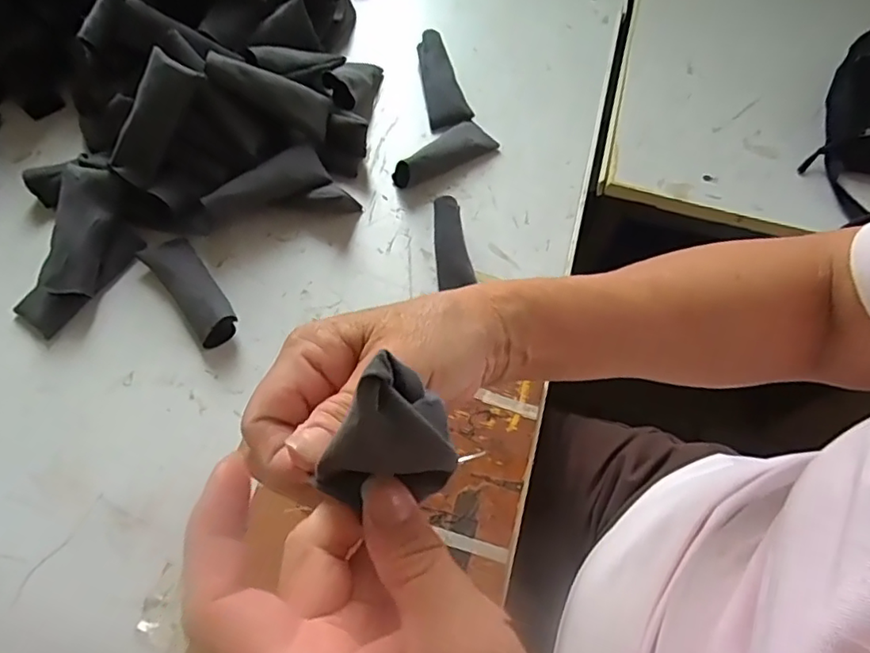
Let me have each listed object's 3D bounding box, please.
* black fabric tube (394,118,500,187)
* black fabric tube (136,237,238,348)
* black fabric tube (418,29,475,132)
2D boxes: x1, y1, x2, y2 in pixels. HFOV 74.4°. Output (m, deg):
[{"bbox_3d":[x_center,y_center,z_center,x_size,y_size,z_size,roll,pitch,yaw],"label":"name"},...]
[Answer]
[{"bbox_3d":[0.012,-0.159,0.528,0.106,0.032,0.037,-37,72,-19],"label":"black fabric tube"},{"bbox_3d":[-0.194,-0.033,0.455,0.036,0.025,0.106,-36,71,-18],"label":"black fabric tube"},{"bbox_3d":[0.006,-0.245,0.571,0.039,0.017,0.104,-12,78,-9],"label":"black fabric tube"}]

